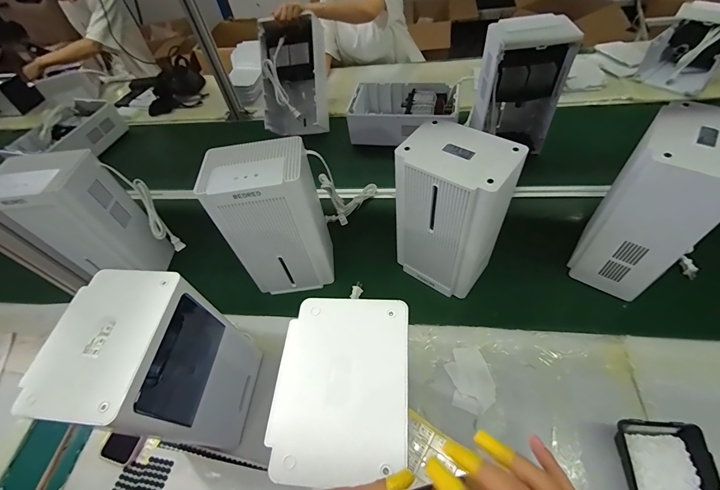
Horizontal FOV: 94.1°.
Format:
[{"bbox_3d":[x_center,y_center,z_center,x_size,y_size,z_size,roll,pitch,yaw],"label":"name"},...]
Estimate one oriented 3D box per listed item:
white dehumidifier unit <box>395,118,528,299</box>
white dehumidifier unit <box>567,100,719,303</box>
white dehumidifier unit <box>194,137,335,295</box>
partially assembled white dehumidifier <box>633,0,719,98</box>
[{"bbox_3d":[0.184,-0.056,0.709,0.193,0.342,0.134,31,60,28],"label":"white dehumidifier unit"},{"bbox_3d":[0.566,-0.070,0.651,0.140,0.318,0.175,29,59,26],"label":"white dehumidifier unit"},{"bbox_3d":[-0.184,-0.051,0.745,0.195,0.323,0.135,-7,50,0],"label":"white dehumidifier unit"},{"bbox_3d":[1.140,-0.670,1.138,0.291,0.176,0.222,-39,57,-24],"label":"partially assembled white dehumidifier"}]

